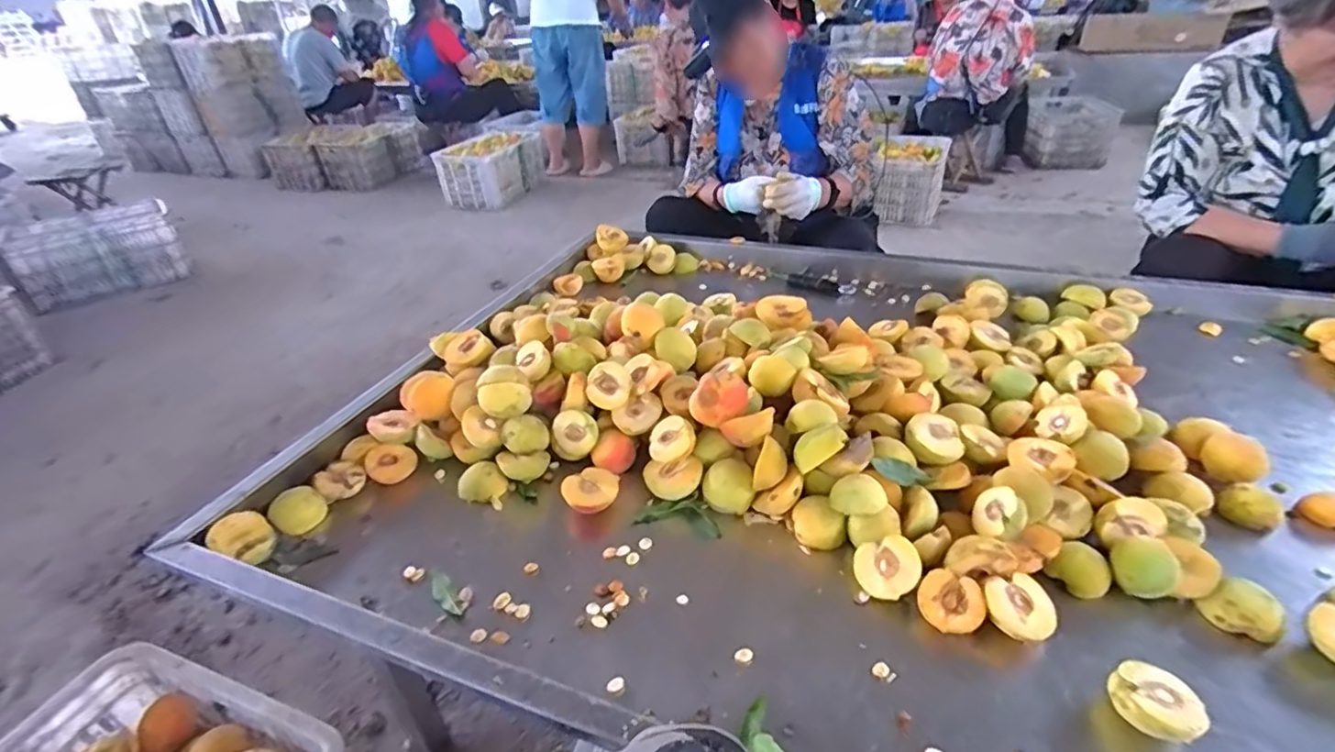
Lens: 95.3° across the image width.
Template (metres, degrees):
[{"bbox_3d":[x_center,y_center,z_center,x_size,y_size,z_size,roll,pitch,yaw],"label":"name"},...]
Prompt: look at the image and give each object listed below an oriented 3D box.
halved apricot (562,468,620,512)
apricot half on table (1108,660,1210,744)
[{"bbox_3d":[-0.091,0.144,0.733,0.065,0.043,0.050,-8,33,-6],"label":"halved apricot"},{"bbox_3d":[0.394,0.268,0.492,0.055,0.031,0.061,-30,41,-34],"label":"apricot half on table"}]

